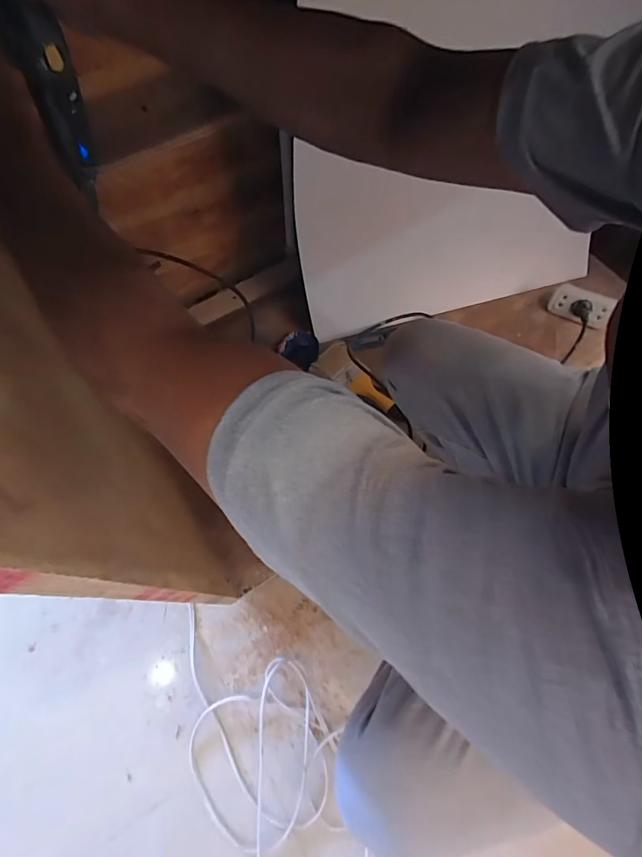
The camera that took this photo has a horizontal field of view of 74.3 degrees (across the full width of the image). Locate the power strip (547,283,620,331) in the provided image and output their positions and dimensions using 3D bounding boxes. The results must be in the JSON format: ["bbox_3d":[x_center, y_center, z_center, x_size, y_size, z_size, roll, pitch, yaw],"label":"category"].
[{"bbox_3d":[0.503,-0.237,0.815,0.113,0.021,0.057,22,107,8],"label":"power strip"}]

